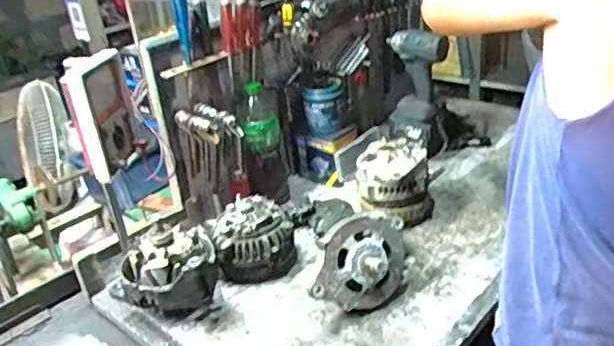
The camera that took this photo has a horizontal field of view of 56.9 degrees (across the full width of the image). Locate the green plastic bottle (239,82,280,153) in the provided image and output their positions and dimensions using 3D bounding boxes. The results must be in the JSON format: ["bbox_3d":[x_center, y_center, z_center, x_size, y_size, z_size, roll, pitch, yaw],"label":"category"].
[{"bbox_3d":[-0.093,-0.109,1.126,0.068,0.129,0.061,-9,27,-5],"label":"green plastic bottle"}]

